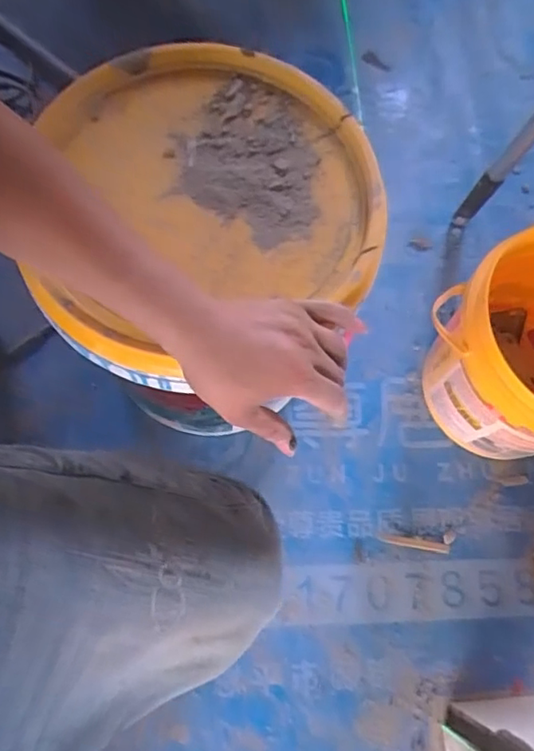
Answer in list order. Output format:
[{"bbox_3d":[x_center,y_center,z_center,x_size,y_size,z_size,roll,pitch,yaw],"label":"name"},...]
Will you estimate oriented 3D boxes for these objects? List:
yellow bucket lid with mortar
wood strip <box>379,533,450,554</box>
[{"bbox_3d":[-0.044,-0.144,0.481,0.273,0.045,0.291,1,73,-3],"label":"yellow bucket lid with mortar"},{"bbox_3d":[0.189,0.216,0.733,0.090,0.004,0.013,10,73,0],"label":"wood strip"}]

